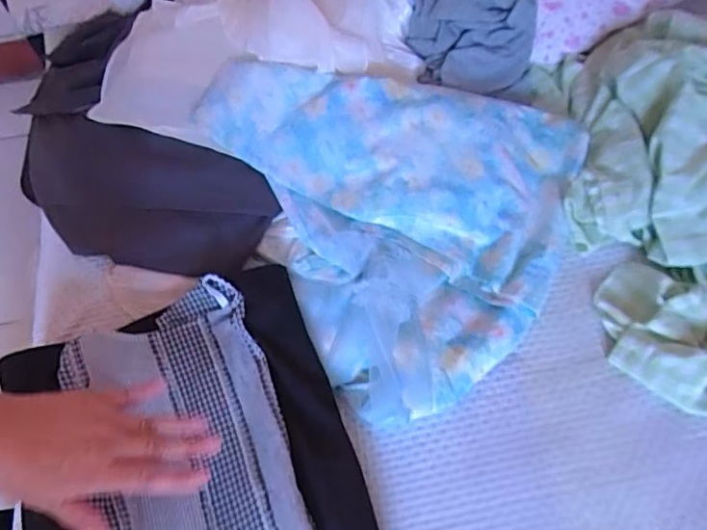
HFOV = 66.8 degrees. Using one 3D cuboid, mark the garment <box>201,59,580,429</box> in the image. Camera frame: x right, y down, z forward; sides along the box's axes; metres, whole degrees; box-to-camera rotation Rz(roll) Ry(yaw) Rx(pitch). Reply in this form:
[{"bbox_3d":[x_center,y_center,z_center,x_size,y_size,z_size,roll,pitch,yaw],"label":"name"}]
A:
[{"bbox_3d":[0.076,-0.087,0.584,0.361,0.089,0.409,-27,66,-11],"label":"garment"}]

